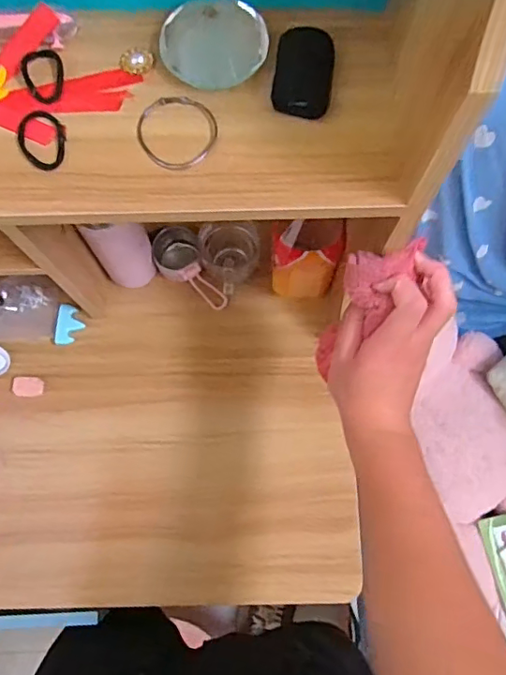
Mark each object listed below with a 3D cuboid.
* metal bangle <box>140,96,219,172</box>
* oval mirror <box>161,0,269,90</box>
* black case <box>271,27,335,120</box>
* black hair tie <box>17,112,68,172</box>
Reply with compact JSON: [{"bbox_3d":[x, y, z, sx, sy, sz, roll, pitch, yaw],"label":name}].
[{"bbox_3d":[-0.056,-0.149,0.389,0.055,0.005,0.058,0,75,1],"label":"metal bangle"},{"bbox_3d":[-0.027,-0.213,0.393,0.075,0.011,0.061,-4,95,-3],"label":"oval mirror"},{"bbox_3d":[0.037,-0.190,0.386,0.040,0.021,0.059,9,75,4],"label":"black case"},{"bbox_3d":[-0.151,-0.143,0.388,0.034,0.004,0.050,-27,76,-6],"label":"black hair tie"}]

